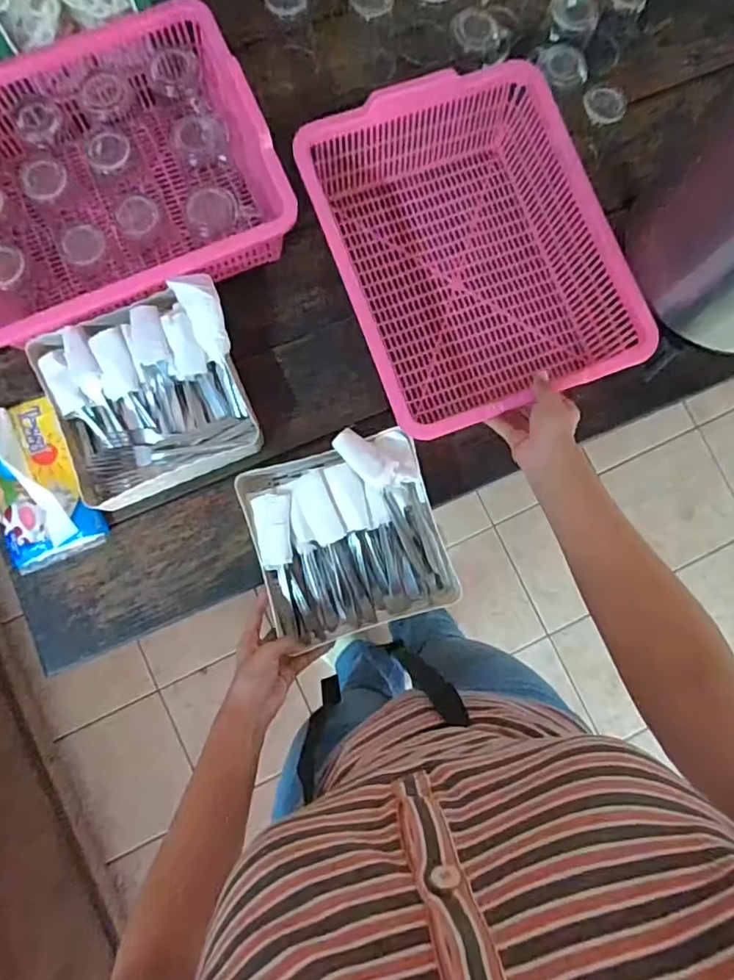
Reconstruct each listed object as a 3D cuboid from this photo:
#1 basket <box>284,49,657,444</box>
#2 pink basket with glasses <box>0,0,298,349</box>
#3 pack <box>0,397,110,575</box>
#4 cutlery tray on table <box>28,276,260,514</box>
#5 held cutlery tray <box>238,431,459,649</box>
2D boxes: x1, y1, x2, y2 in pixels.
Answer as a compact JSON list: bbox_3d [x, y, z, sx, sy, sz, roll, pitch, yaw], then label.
[{"bbox_3d":[0.116,-0.272,0.683,0.299,0.122,0.384,-20,85,-5],"label":"basket"},{"bbox_3d":[-0.313,-0.364,0.677,0.383,0.119,0.297,-25,85,-5],"label":"pink basket with glasses"},{"bbox_3d":[-0.390,-0.008,0.667,0.101,0.040,0.189,-26,85,-5],"label":"pack"},{"bbox_3d":[-0.252,-0.109,0.672,0.220,0.069,0.211,-23,85,-5],"label":"cutlery tray on table"},{"bbox_3d":[-0.021,0.055,0.655,0.207,0.068,0.215,-16,85,-4],"label":"held cutlery tray"}]

